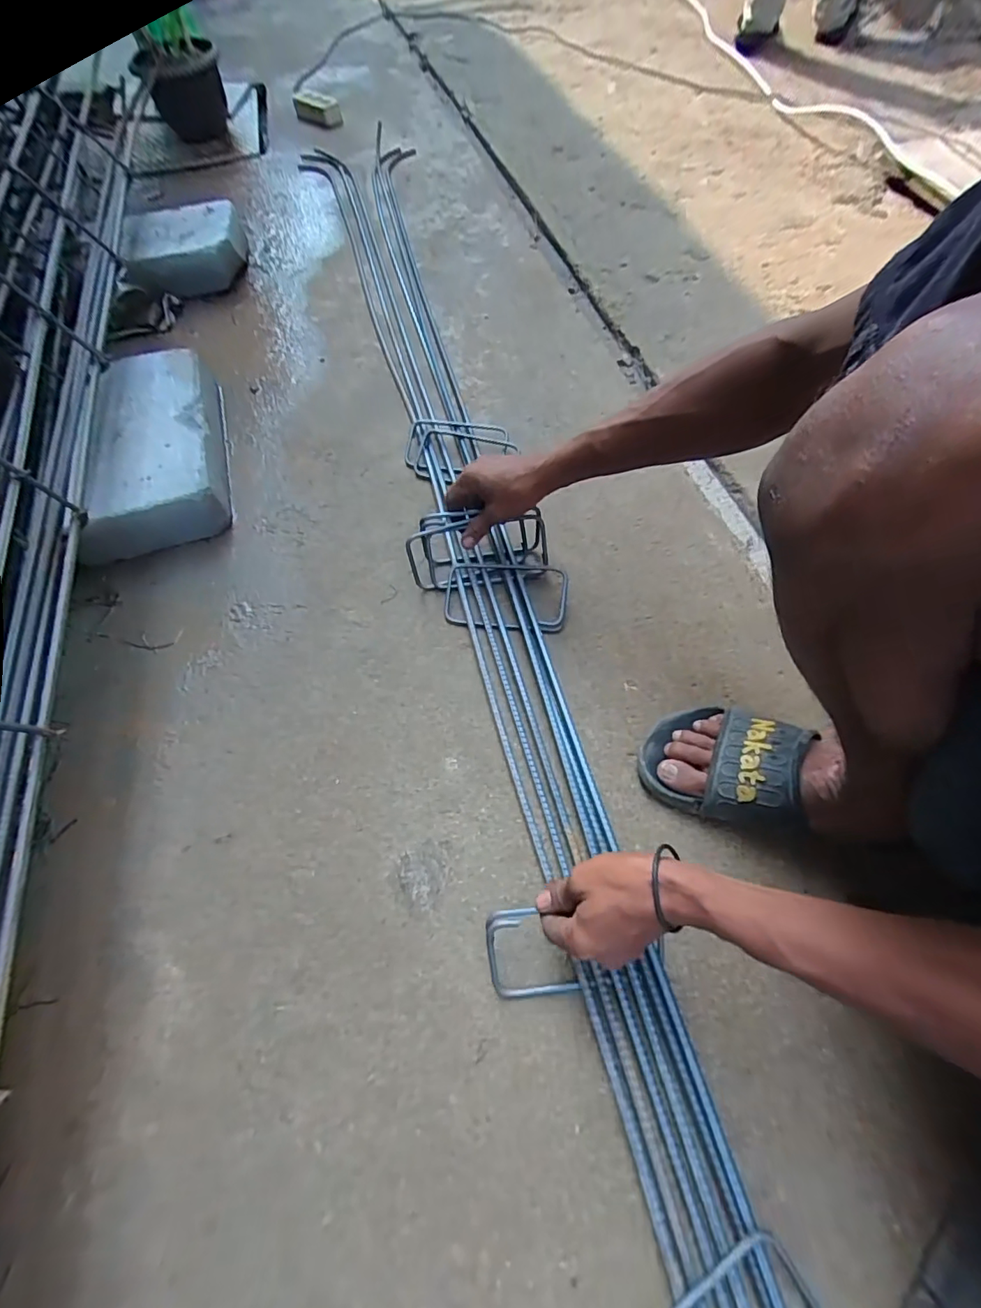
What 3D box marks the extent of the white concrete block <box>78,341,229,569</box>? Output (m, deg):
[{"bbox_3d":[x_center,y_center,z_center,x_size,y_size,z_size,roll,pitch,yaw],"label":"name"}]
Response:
[{"bbox_3d":[-0.479,-0.300,0.749,0.177,0.082,0.333,-15,61,-5],"label":"white concrete block"}]

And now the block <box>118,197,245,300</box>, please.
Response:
[{"bbox_3d":[-0.606,-0.802,1.037,0.216,0.086,0.221,-13,61,-4],"label":"block"}]

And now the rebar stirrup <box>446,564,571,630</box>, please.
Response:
[{"bbox_3d":[0.018,-0.074,0.625,0.144,0.025,0.087,7,62,7],"label":"rebar stirrup"}]

